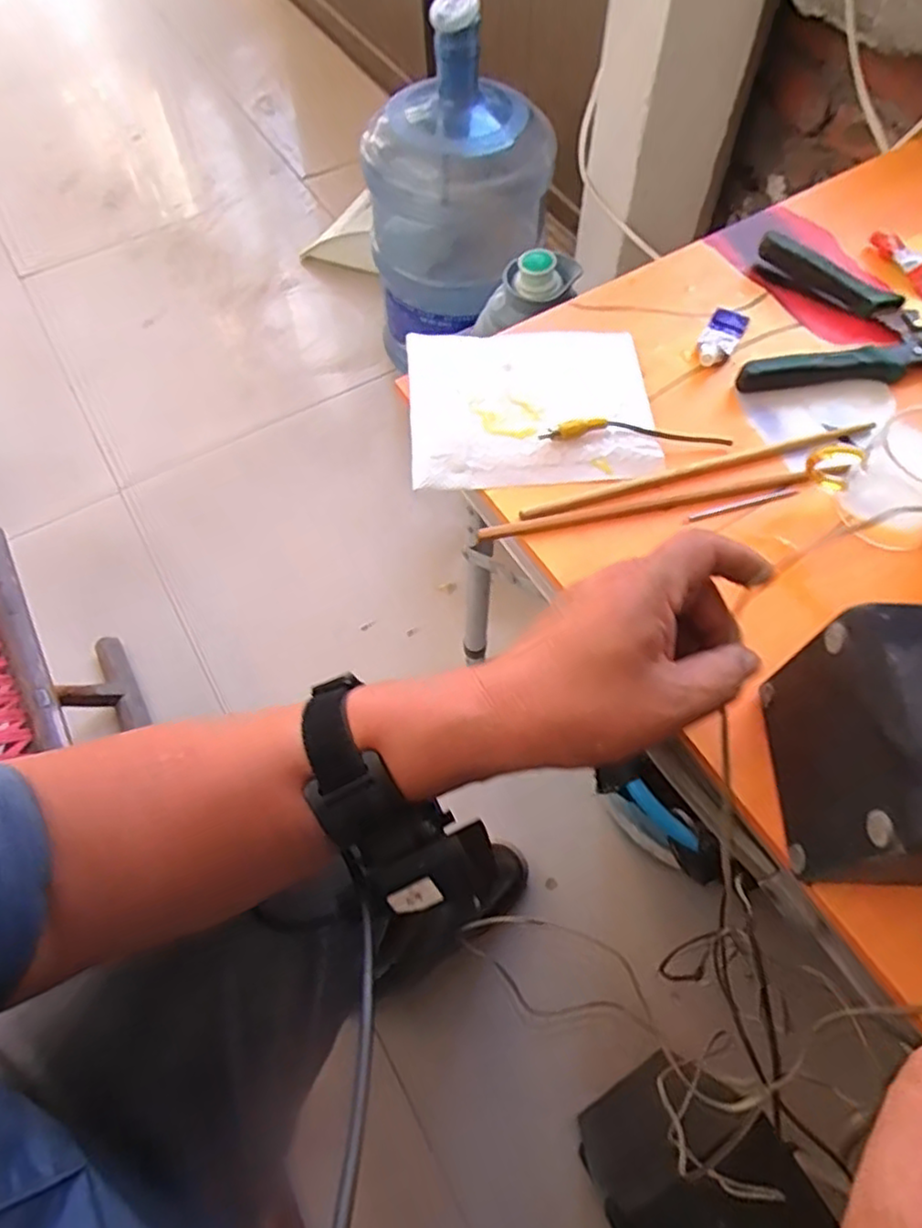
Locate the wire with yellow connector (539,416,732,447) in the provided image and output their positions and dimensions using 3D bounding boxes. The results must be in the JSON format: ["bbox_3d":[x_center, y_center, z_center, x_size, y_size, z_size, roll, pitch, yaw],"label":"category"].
[{"bbox_3d":[0.108,-0.113,0.422,0.117,0.015,0.014,-1,63,1],"label":"wire with yellow connector"}]

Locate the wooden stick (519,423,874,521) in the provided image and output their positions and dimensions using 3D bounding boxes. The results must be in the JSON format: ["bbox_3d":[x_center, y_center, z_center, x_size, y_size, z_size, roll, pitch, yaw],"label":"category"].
[{"bbox_3d":[0.143,-0.088,0.417,0.222,0.010,0.011,-15,64,-7],"label":"wooden stick"}]

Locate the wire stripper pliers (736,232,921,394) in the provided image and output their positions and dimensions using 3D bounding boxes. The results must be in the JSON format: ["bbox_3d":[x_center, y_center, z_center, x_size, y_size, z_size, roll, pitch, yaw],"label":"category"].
[{"bbox_3d":[0.273,-0.190,0.460,0.153,0.026,0.125,15,64,8],"label":"wire stripper pliers"}]

